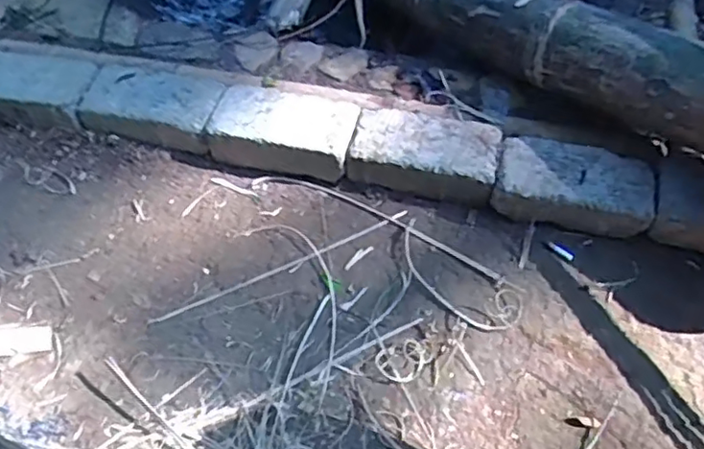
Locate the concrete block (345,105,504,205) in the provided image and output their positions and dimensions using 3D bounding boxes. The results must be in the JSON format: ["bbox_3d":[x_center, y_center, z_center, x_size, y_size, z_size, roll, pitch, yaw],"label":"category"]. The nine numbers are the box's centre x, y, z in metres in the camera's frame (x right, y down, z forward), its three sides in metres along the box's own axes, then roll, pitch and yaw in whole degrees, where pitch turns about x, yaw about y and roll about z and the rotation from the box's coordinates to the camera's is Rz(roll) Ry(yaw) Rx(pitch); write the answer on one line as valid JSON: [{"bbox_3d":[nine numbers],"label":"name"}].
[{"bbox_3d":[0.108,-0.107,0.903,0.206,0.055,0.117,11,58,12],"label":"concrete block"}]

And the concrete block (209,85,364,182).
[{"bbox_3d":[-0.100,-0.145,0.937,0.214,0.063,0.120,10,58,11],"label":"concrete block"}]

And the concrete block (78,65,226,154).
[{"bbox_3d":[-0.304,-0.187,0.967,0.207,0.059,0.119,7,58,9],"label":"concrete block"}]

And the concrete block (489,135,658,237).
[{"bbox_3d":[0.305,-0.053,0.867,0.203,0.069,0.108,9,58,11],"label":"concrete block"}]

